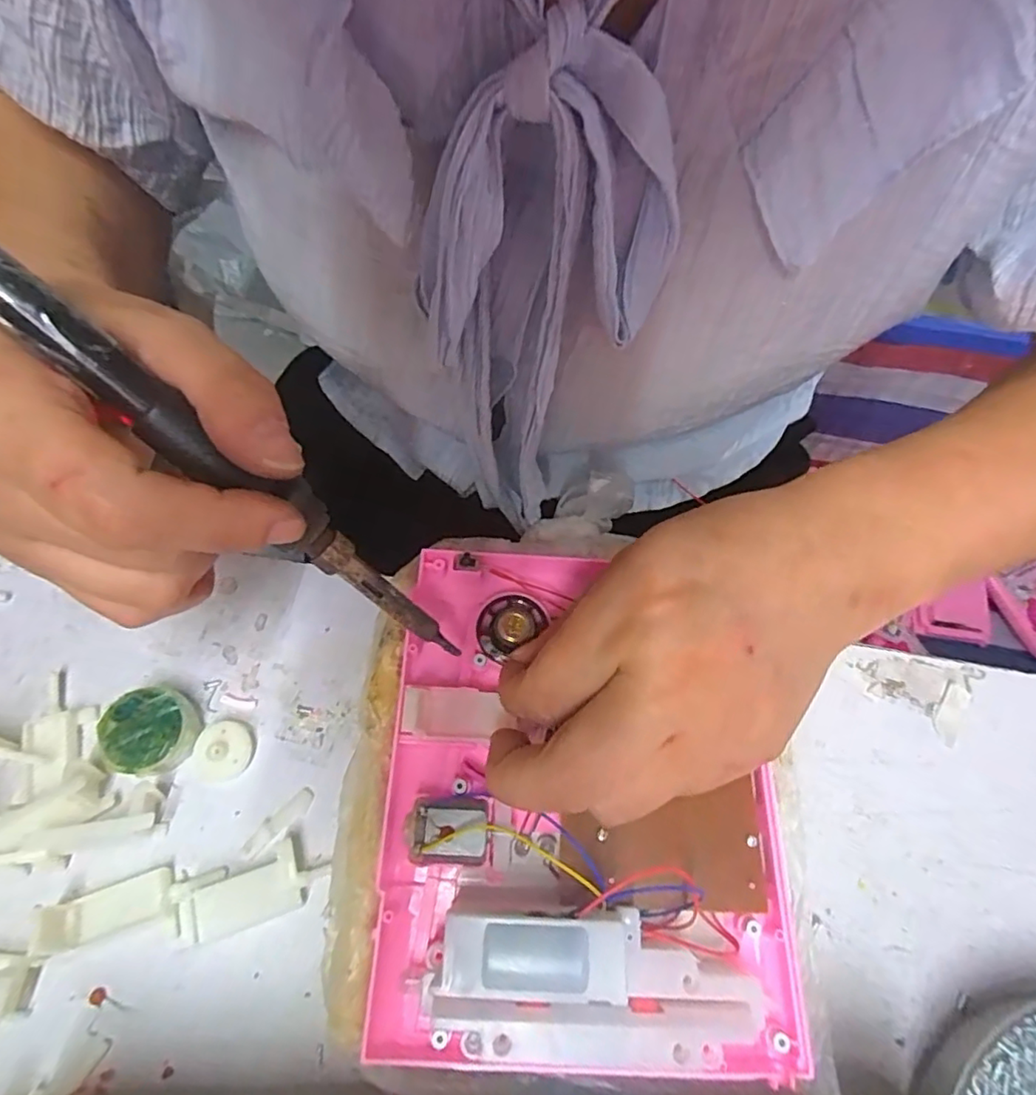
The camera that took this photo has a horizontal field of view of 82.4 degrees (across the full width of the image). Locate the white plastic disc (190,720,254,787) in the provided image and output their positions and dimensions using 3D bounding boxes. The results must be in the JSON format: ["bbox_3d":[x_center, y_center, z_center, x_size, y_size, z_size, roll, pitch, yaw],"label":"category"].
[{"bbox_3d":[-0.120,0.084,0.241,0.022,0.006,0.025,24,64,9],"label":"white plastic disc"}]

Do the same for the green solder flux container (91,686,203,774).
[{"bbox_3d":[-0.148,0.074,0.238,0.034,0.017,0.032,5,63,0],"label":"green solder flux container"}]

